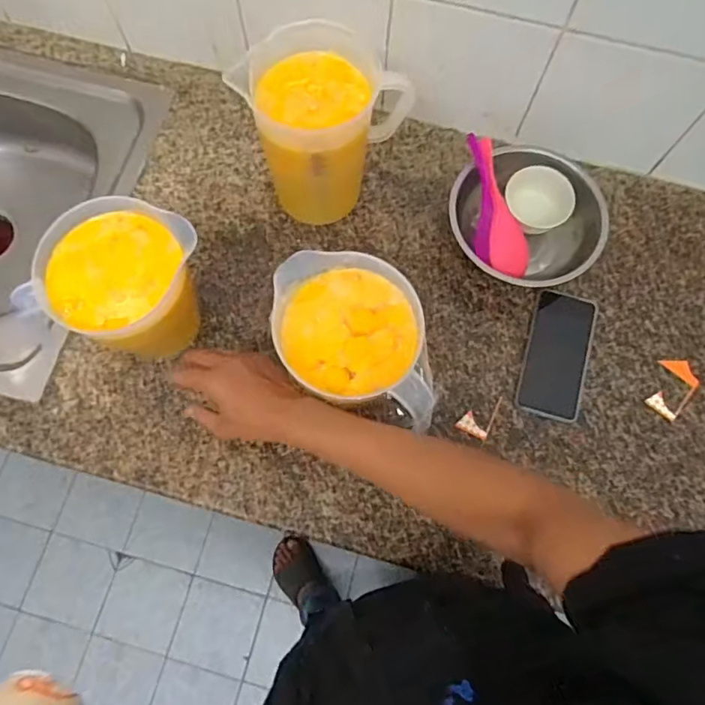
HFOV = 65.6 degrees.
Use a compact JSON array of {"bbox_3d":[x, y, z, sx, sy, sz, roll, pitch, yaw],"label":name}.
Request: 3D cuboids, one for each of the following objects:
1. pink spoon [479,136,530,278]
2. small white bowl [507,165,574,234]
[{"bbox_3d":[0.195,-0.188,0.720,0.056,0.014,0.181,-16,101,-5],"label":"pink spoon"},{"bbox_3d":[0.257,-0.213,0.752,0.078,0.046,0.085,-24,99,19],"label":"small white bowl"}]

